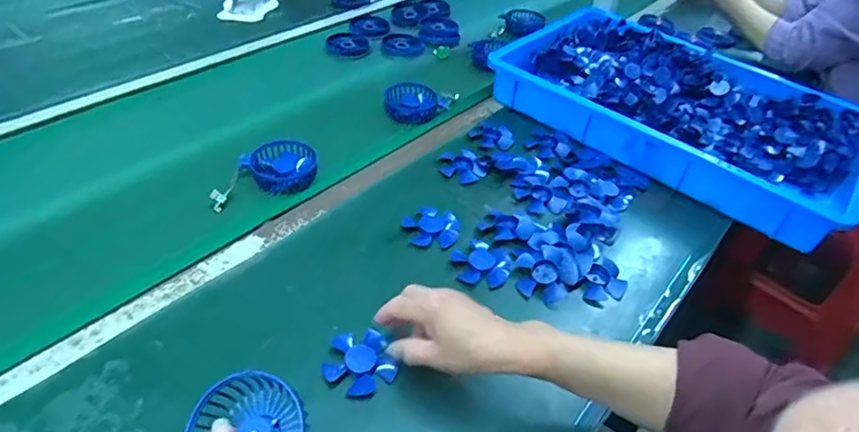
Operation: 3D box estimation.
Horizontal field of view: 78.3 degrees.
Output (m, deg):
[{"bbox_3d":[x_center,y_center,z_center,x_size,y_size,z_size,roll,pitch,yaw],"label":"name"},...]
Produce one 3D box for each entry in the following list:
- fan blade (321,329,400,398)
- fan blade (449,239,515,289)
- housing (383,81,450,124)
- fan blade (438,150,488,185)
[{"bbox_3d":[-0.070,0.144,0.519,0.066,0.012,0.063,4,42,-3],"label":"fan blade"},{"bbox_3d":[0.063,0.053,0.635,0.071,0.013,0.069,14,42,8],"label":"fan blade"},{"bbox_3d":[-0.021,-0.190,0.878,0.104,0.025,0.095,1,42,-5],"label":"housing"},{"bbox_3d":[0.049,-0.074,0.782,0.070,0.013,0.070,4,42,-3],"label":"fan blade"}]

